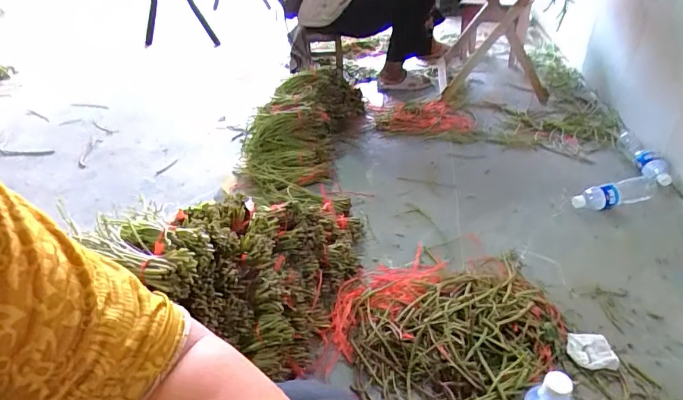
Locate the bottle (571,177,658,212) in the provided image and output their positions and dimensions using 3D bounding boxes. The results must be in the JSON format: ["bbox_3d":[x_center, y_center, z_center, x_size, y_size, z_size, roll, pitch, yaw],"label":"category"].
[{"bbox_3d":[0.763,-0.010,1.221,0.248,0.055,0.061,-11,35,-12],"label":"bottle"}]

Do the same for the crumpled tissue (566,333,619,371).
[{"bbox_3d":[0.471,0.286,0.831,0.077,0.026,0.077,-1,35,1],"label":"crumpled tissue"}]

